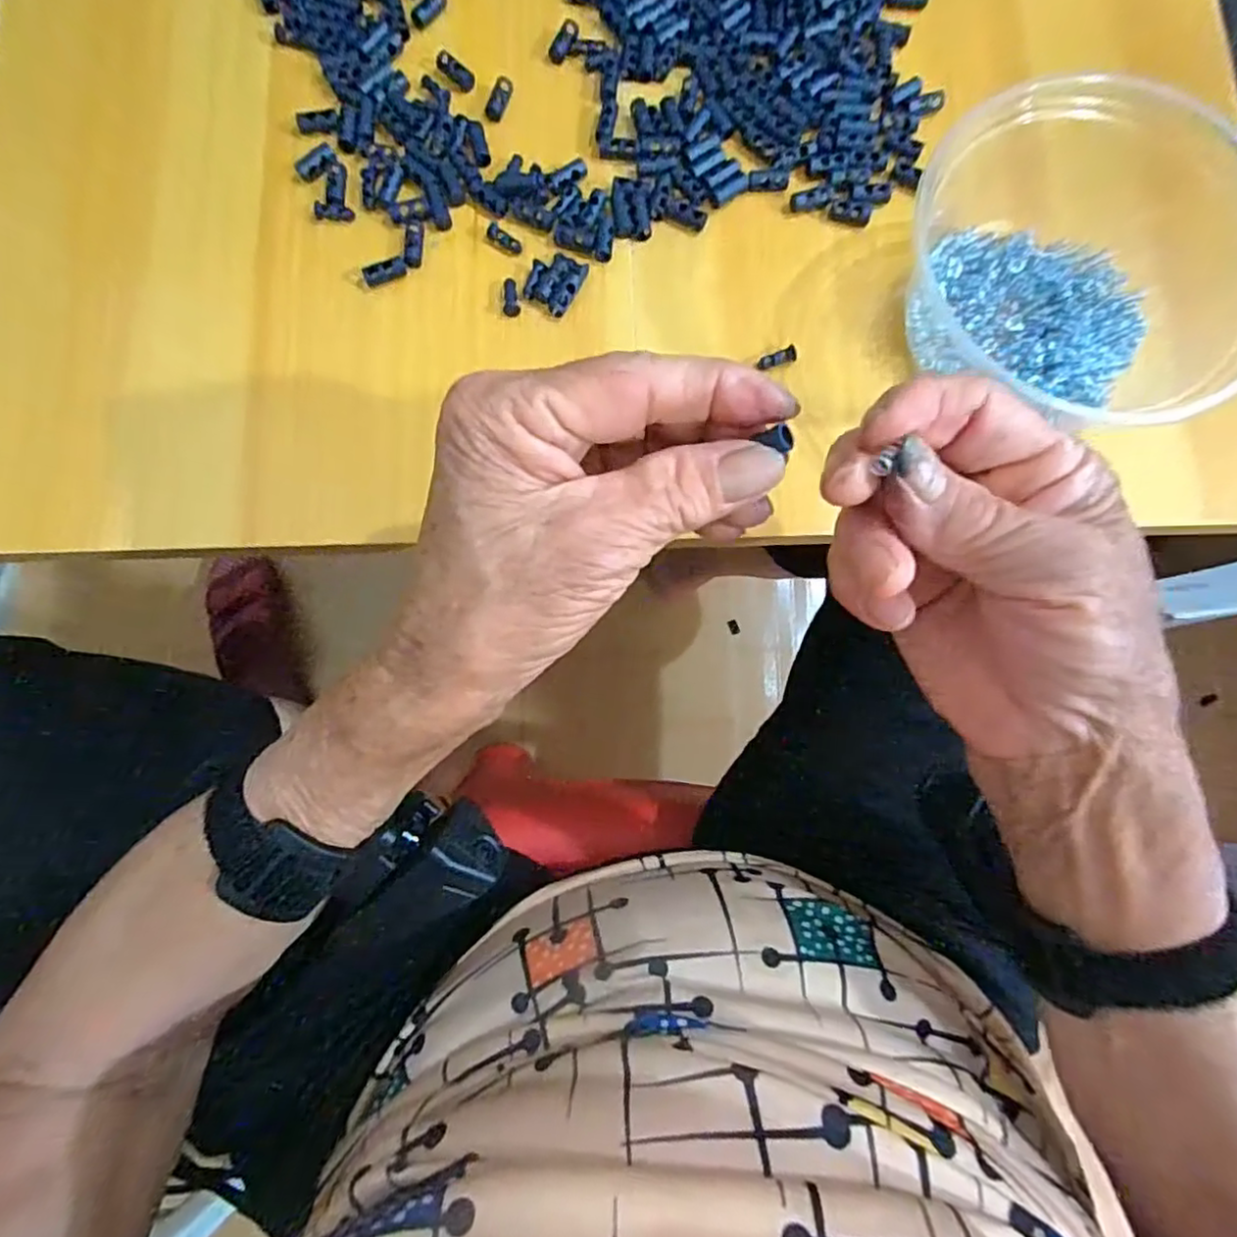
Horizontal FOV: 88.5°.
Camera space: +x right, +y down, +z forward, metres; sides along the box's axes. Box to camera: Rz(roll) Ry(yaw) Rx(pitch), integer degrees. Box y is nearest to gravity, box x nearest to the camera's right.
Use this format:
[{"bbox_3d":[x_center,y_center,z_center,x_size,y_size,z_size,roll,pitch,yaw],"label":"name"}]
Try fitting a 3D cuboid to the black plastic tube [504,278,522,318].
[{"bbox_3d":[-0.047,-0.142,0.279,0.007,0.004,0.017,-7,82,-3],"label":"black plastic tube"}]

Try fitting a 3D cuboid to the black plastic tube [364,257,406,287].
[{"bbox_3d":[-0.102,-0.152,0.279,0.019,0.006,0.007,-25,83,-5],"label":"black plastic tube"}]

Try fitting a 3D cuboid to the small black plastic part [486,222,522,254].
[{"bbox_3d":[-0.051,-0.169,0.282,0.017,0.004,0.007,34,82,4],"label":"small black plastic part"}]

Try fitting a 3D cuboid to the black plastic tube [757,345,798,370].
[{"bbox_3d":[0.070,-0.115,0.279,0.018,0.004,0.006,-19,82,-4],"label":"black plastic tube"}]

